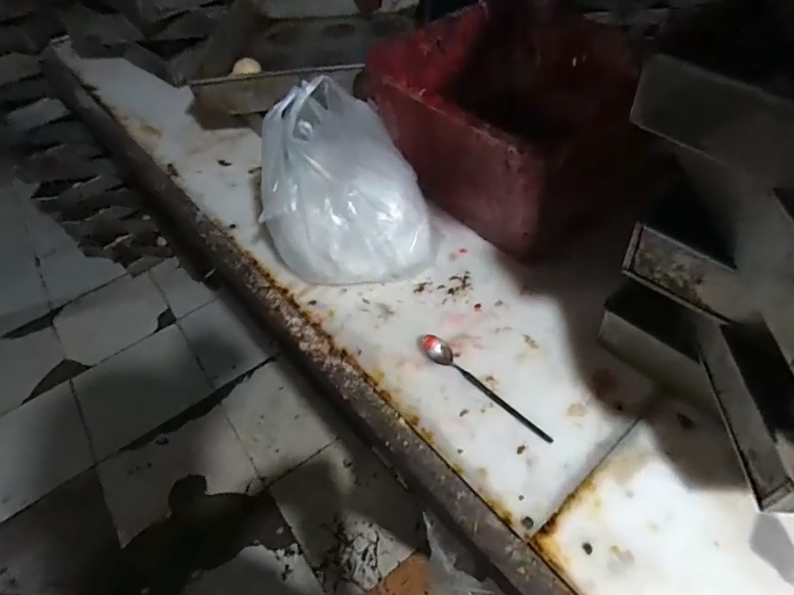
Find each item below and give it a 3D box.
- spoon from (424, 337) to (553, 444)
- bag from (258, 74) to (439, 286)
[{"bbox_3d":[0.096,0.099,0.563,0.026,0.018,0.179,-37,55,-23],"label":"spoon"},{"bbox_3d":[-0.056,-0.134,0.637,0.203,0.242,0.127,-1,49,7],"label":"bag"}]

